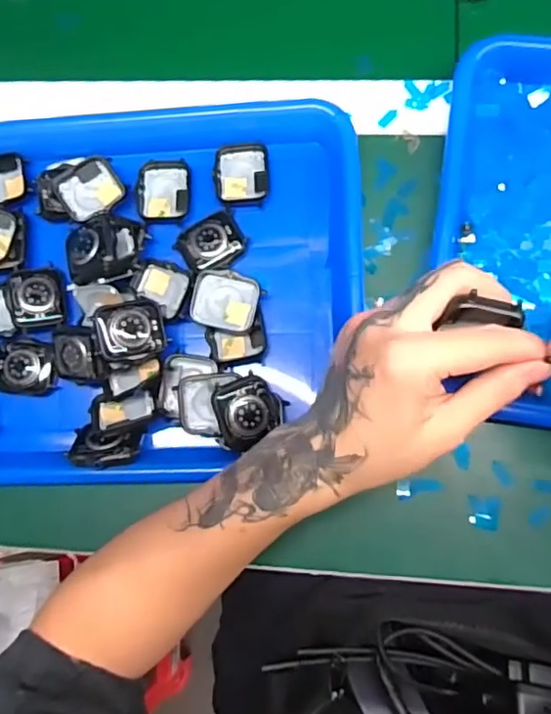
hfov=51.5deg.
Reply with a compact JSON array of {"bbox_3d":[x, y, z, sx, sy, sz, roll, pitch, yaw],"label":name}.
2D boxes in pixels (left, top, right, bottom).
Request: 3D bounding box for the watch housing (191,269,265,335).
[{"bbox_3d":[-0.034,-0.037,0.375,0.045,0.005,0.040,14,85,7],"label":"watch housing"}]

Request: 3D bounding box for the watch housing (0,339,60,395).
[{"bbox_3d":[-0.175,0.007,0.403,0.044,0.011,0.037,1,83,6],"label":"watch housing"}]

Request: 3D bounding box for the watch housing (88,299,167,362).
[{"bbox_3d":[-0.094,-0.017,0.368,0.042,0.013,0.037,-10,90,-23],"label":"watch housing"}]

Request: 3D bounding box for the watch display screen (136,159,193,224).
[{"bbox_3d":[-0.079,-0.119,0.409,0.039,0.008,0.044,2,83,6],"label":"watch display screen"}]

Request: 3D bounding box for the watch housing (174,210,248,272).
[{"bbox_3d":[-0.045,-0.080,0.397,0.043,0.009,0.036,-36,81,1],"label":"watch housing"}]

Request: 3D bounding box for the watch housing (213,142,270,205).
[{"bbox_3d":[-0.024,-0.130,0.406,0.038,0.006,0.043,-1,83,6],"label":"watch housing"}]

